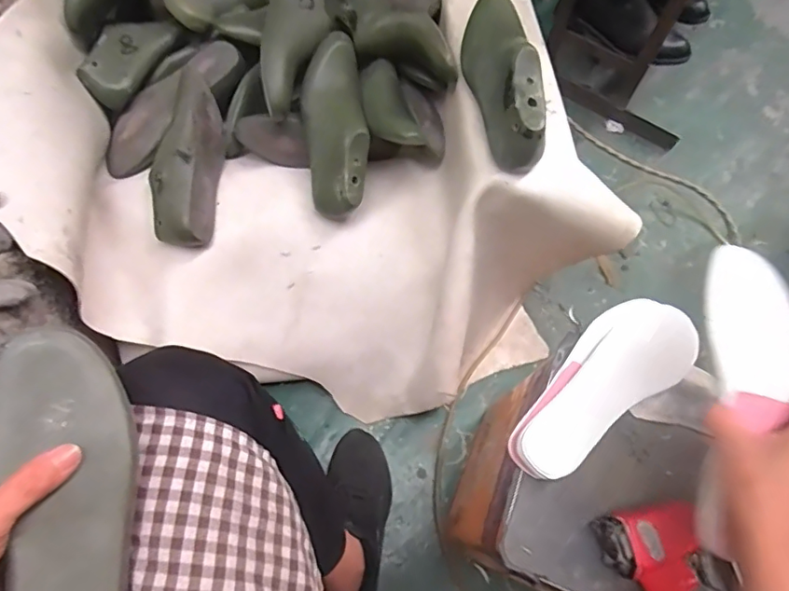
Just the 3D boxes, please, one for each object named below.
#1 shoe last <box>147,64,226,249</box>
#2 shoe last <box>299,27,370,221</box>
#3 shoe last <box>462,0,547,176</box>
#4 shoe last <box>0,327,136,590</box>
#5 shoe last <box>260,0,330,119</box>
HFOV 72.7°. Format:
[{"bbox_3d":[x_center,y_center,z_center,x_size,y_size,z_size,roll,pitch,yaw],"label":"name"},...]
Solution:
[{"bbox_3d":[-0.293,-0.194,0.754,0.089,0.071,0.248,5,82,-1],"label":"shoe last"},{"bbox_3d":[-0.087,-0.247,0.772,0.091,0.080,0.260,-3,82,-4],"label":"shoe last"},{"bbox_3d":[0.129,-0.284,0.665,0.079,0.098,0.264,-1,68,-3],"label":"shoe last"},{"bbox_3d":[-0.218,0.144,0.359,0.077,0.057,0.238,-4,80,-27],"label":"shoe last"},{"bbox_3d":[-0.143,-0.372,0.767,0.090,0.060,0.245,4,68,-1],"label":"shoe last"}]

